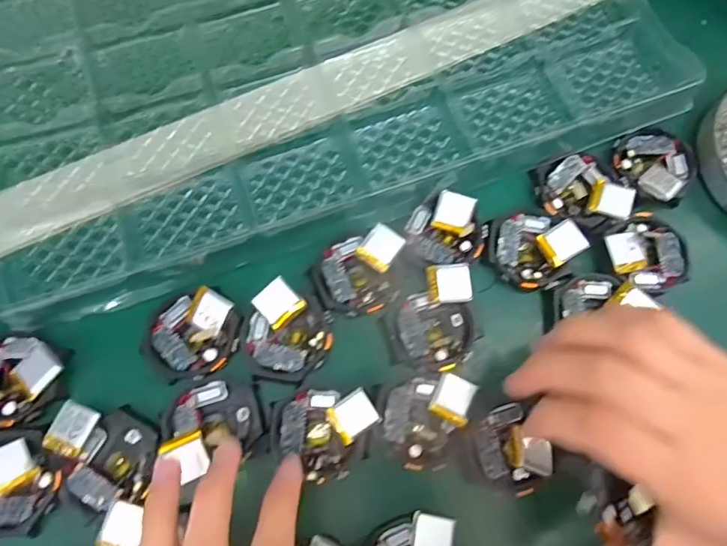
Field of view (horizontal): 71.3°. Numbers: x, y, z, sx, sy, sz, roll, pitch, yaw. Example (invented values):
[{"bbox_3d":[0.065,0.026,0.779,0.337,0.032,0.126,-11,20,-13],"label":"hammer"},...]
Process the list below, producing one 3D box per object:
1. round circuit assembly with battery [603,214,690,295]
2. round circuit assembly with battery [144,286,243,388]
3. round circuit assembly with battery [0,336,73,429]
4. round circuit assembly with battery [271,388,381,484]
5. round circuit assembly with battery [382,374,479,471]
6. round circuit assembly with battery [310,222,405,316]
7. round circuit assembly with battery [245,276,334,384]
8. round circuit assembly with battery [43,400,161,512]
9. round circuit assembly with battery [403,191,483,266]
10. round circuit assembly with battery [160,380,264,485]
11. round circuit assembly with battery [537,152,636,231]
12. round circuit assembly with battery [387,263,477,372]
[{"bbox_3d":[0.168,-0.012,0.299,0.047,0.010,0.046,1,73,-2],"label":"round circuit assembly with battery"},{"bbox_3d":[-0.096,0.034,0.282,0.054,0.009,0.048,-7,73,-4],"label":"round circuit assembly with battery"},{"bbox_3d":[-0.188,0.057,0.270,0.050,0.010,0.047,1,73,-2],"label":"round circuit assembly with battery"},{"bbox_3d":[-0.021,0.085,0.268,0.055,0.011,0.045,-1,73,-2],"label":"round circuit assembly with battery"},{"bbox_3d":[0.032,0.078,0.273,0.041,0.015,0.051,20,74,4],"label":"round circuit assembly with battery"},{"bbox_3d":[-0.001,0.000,0.296,0.054,0.015,0.045,-22,75,-8],"label":"round circuit assembly with battery"},{"bbox_3d":[-0.042,0.034,0.283,0.047,0.010,0.053,10,73,1],"label":"round circuit assembly with battery"},{"bbox_3d":[-0.136,0.095,0.264,0.053,0.017,0.047,13,73,2],"label":"round circuit assembly with battery"},{"bbox_3d":[0.050,-0.025,0.301,0.045,0.017,0.040,17,73,3],"label":"round circuit assembly with battery"},{"bbox_3d":[-0.081,0.081,0.270,0.051,0.020,0.043,-21,75,-8],"label":"round circuit assembly with battery"},{"bbox_3d":[0.136,-0.050,0.311,0.051,0.009,0.049,1,73,-2],"label":"round circuit assembly with battery"},{"bbox_3d":[0.039,0.025,0.286,0.048,0.009,0.056,-5,73,-3],"label":"round circuit assembly with battery"}]

